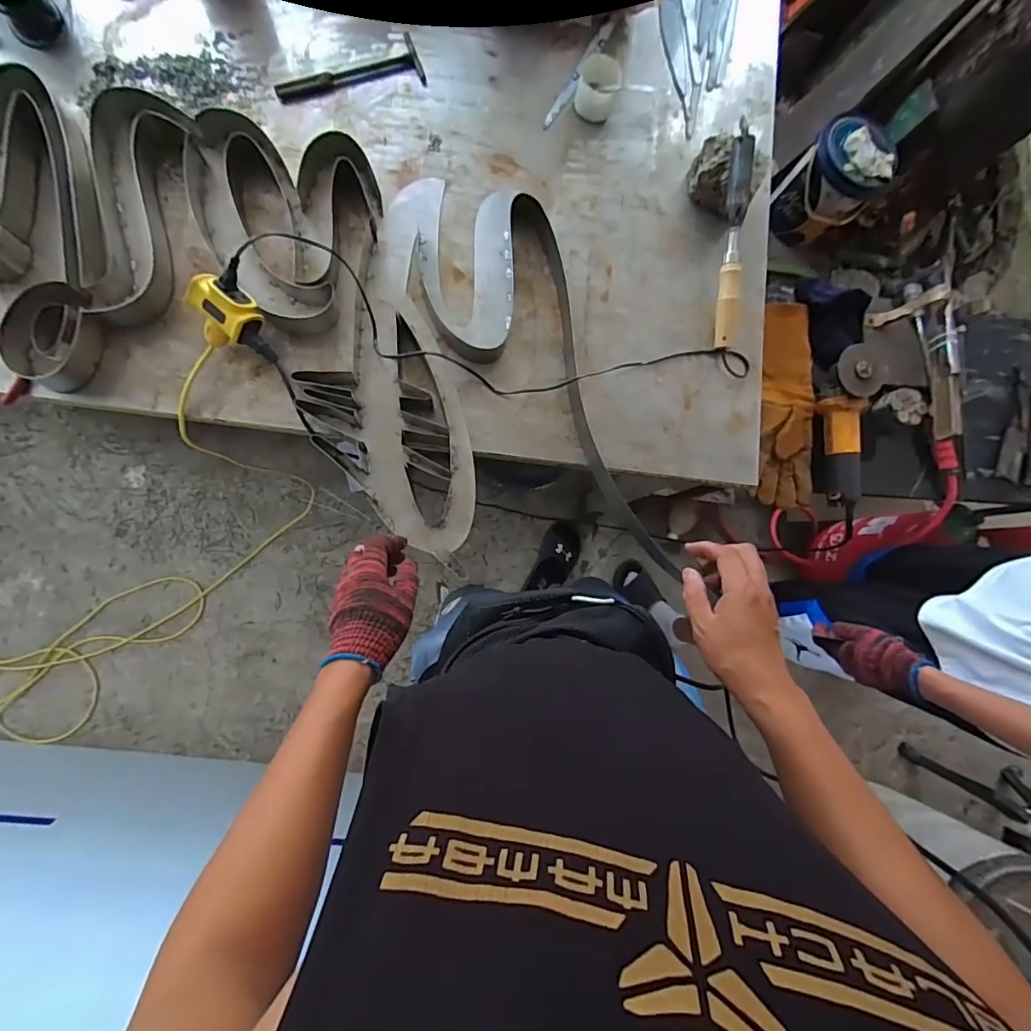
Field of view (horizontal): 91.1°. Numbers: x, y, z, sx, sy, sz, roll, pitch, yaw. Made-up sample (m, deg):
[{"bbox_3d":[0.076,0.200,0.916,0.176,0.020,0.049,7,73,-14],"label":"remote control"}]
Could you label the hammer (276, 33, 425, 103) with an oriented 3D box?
[{"bbox_3d":[-0.256,-0.679,0.785,0.224,0.017,0.079,-21,86,-9],"label":"hammer"}]

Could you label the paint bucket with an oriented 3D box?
[{"bbox_3d":[0.901,-0.942,1.442,0.237,0.255,0.222,1,85,-6],"label":"paint bucket"}]

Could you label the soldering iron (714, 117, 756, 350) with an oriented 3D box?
[{"bbox_3d":[0.335,-0.423,0.772,0.030,0.031,0.321,1,100,-7],"label":"soldering iron"}]

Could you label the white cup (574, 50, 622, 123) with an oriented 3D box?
[{"bbox_3d":[0.127,-0.665,0.789,0.062,0.065,0.058,1,83,-7],"label":"white cup"}]

